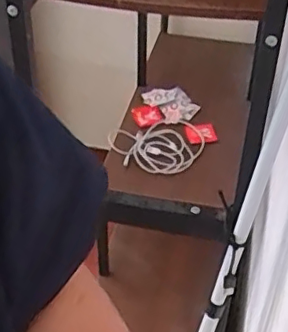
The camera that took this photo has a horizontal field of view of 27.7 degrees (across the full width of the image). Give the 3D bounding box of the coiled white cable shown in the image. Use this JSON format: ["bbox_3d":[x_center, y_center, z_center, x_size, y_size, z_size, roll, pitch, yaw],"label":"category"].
[{"bbox_3d":[0.035,-0.046,1.269,0.178,0.023,0.181,-6,43,5],"label":"coiled white cable"}]

